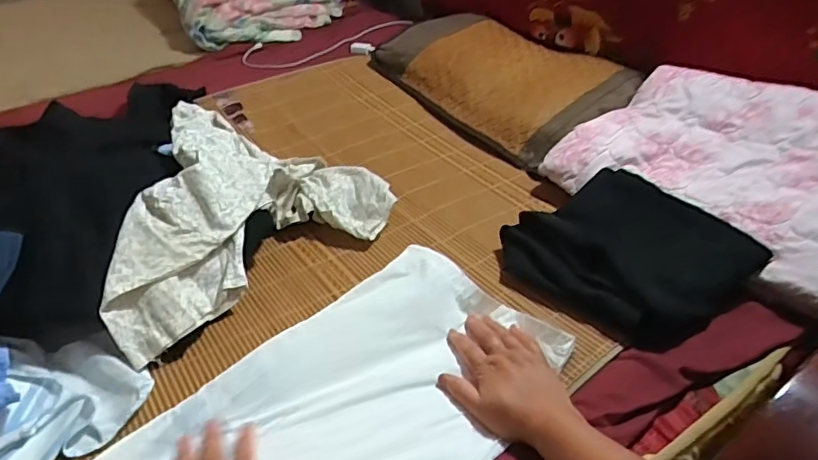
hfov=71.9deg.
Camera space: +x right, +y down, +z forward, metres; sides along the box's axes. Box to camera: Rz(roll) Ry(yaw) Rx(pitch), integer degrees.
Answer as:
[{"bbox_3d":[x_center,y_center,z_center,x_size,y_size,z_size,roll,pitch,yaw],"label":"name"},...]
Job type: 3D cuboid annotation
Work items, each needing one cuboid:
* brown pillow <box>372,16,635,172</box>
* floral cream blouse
[{"bbox_3d":[0.189,-0.328,1.196,0.324,0.098,0.569,-21,41,-24],"label":"brown pillow"},{"bbox_3d":[-0.242,-0.052,0.778,0.412,0.132,0.301,-28,45,-31],"label":"floral cream blouse"}]

